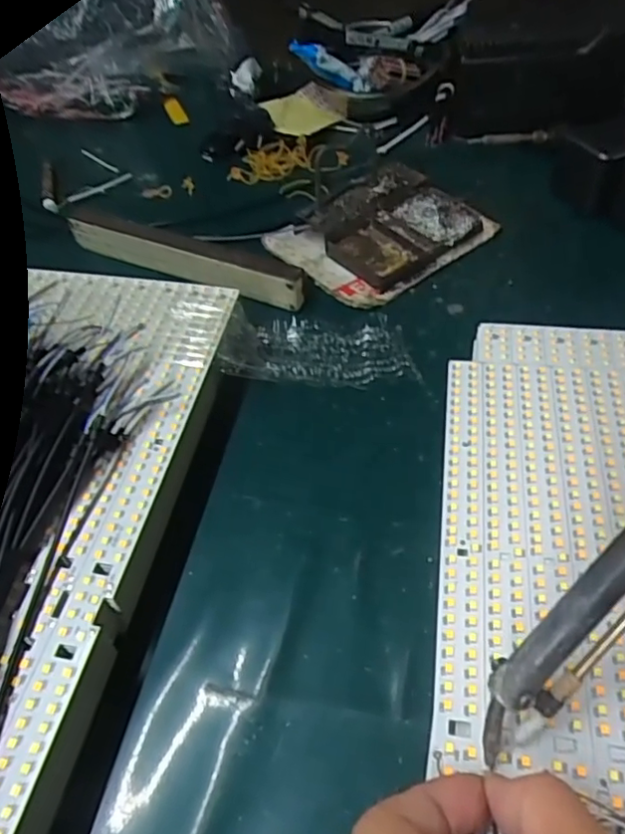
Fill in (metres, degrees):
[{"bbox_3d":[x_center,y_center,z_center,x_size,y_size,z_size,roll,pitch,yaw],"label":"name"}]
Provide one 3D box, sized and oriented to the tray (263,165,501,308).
[{"bbox_3d":[0.054,-0.148,0.462,0.141,0.024,0.113,-32,58,-22],"label":"tray"}]

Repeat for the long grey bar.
[{"bbox_3d":[-0.097,-0.119,0.440,0.197,0.031,0.016,19,54,15],"label":"long grey bar"}]

